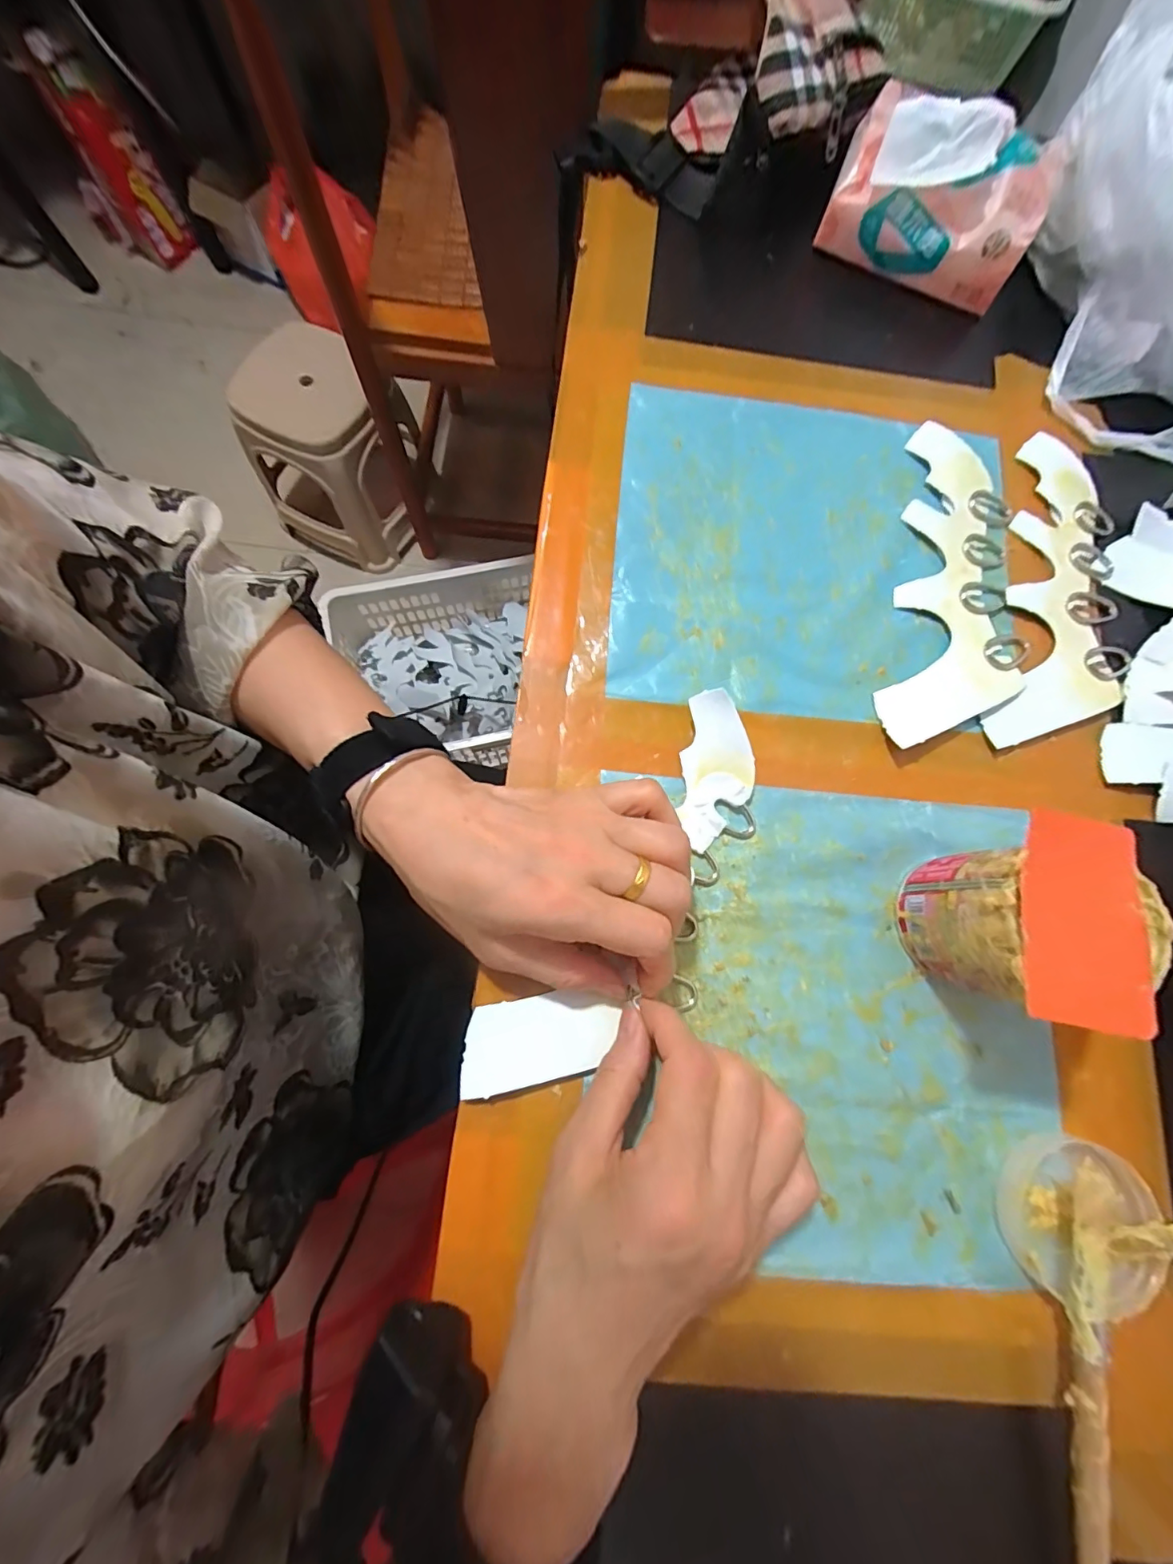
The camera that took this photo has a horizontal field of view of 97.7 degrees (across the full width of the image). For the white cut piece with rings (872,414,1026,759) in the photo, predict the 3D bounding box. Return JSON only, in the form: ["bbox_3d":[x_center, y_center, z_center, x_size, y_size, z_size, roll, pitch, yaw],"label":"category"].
[{"bbox_3d":[0.226,-0.117,0.308,0.079,0.009,0.215,14,77,2],"label":"white cut piece with rings"}]

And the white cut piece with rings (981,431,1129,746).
[{"bbox_3d":[0.293,-0.115,0.316,0.075,0.009,0.214,15,77,3],"label":"white cut piece with rings"}]

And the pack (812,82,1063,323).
[{"bbox_3d":[0.238,-0.398,0.349,0.134,0.067,0.067,24,78,4],"label":"pack"}]

